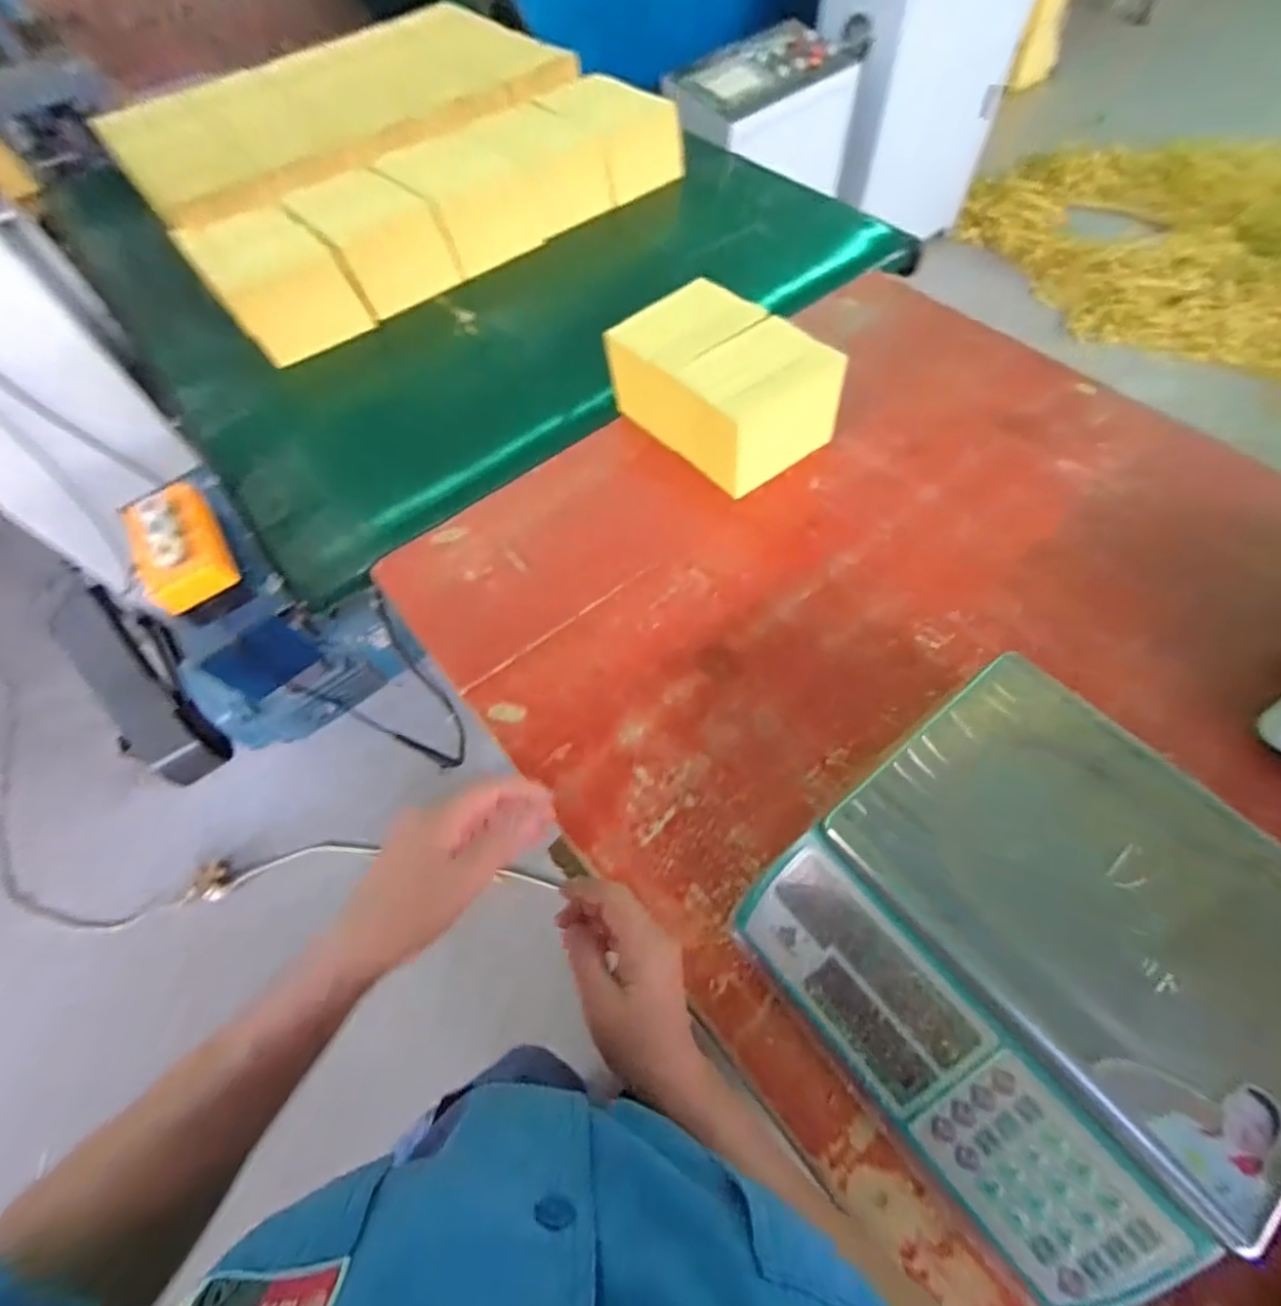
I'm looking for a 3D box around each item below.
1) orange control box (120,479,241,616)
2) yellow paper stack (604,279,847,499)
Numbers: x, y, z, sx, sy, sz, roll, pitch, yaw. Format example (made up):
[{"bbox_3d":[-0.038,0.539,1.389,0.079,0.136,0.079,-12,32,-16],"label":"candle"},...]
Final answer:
[{"bbox_3d":[-0.502,-0.118,0.650,0.081,0.047,0.153,-28,63,-11],"label":"orange control box"},{"bbox_3d":[0.102,-0.335,0.751,0.181,0.106,0.245,-37,65,-16],"label":"yellow paper stack"}]

